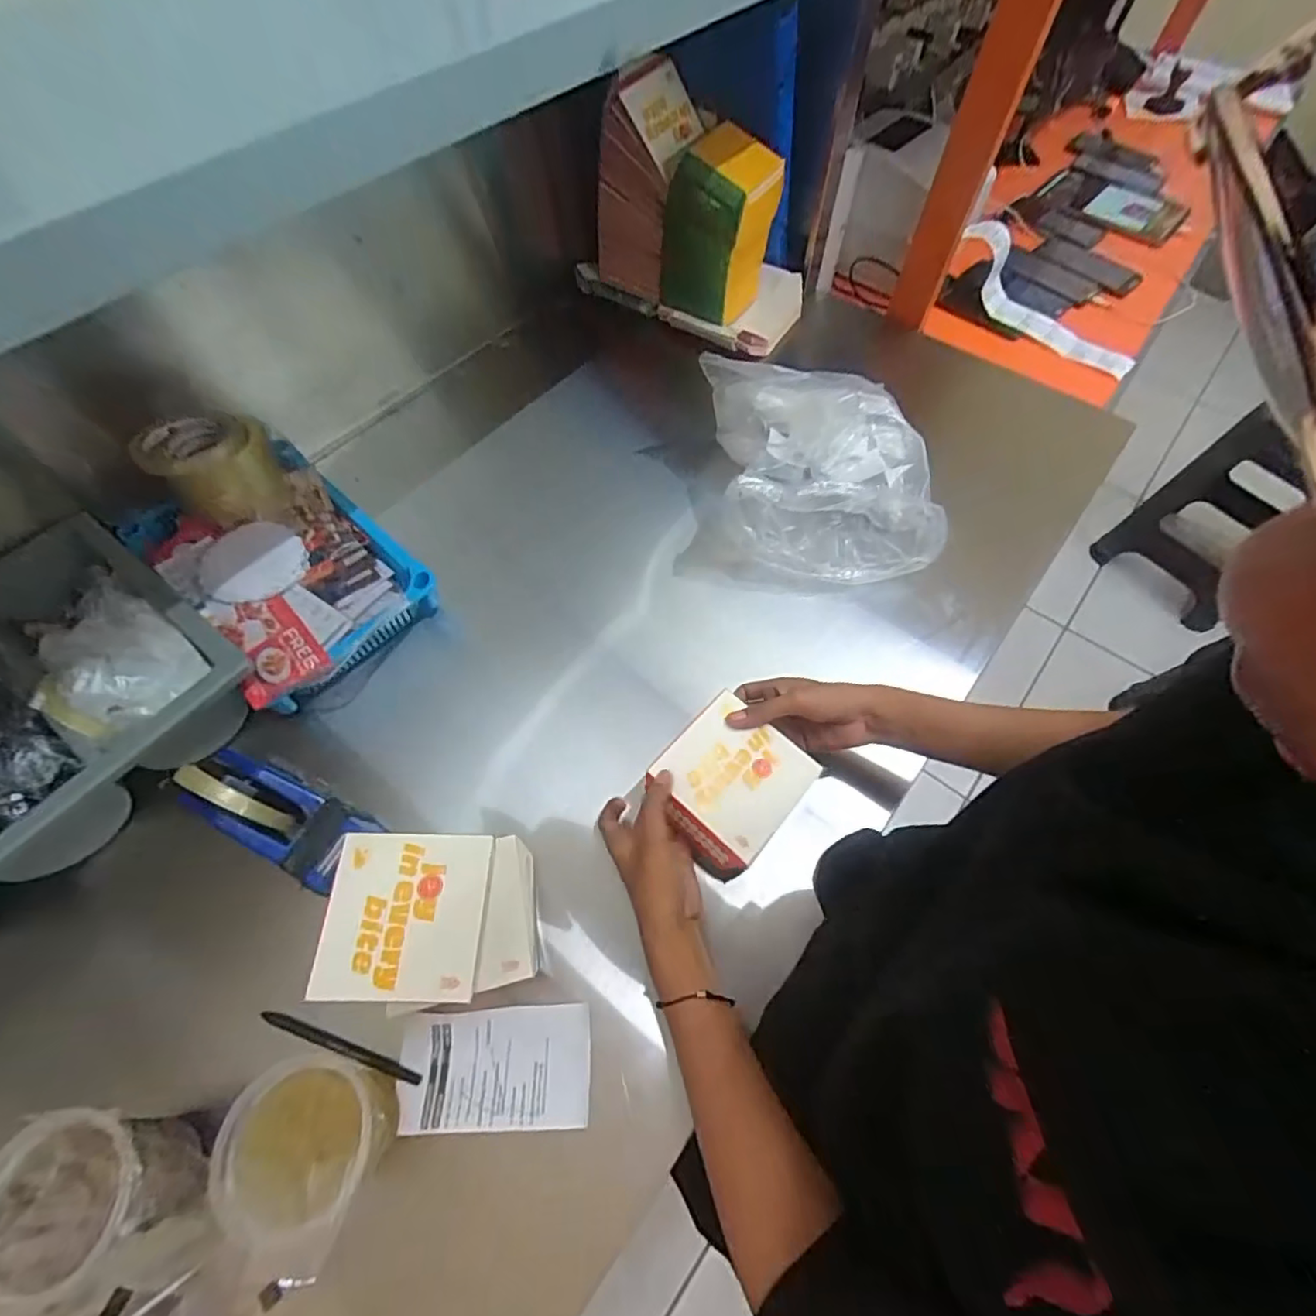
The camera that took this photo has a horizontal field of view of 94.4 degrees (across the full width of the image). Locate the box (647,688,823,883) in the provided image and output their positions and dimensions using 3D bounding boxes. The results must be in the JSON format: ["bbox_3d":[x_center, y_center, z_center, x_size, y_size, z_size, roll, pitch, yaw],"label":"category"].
[{"bbox_3d":[0.057,0.107,0.521,0.107,0.032,0.125,41,65,10],"label":"box"}]

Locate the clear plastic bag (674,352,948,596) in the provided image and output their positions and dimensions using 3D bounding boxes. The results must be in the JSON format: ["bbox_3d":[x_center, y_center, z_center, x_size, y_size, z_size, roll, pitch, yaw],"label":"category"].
[{"bbox_3d":[0.169,-0.204,0.707,0.272,0.151,0.243,1,62,4],"label":"clear plastic bag"}]

